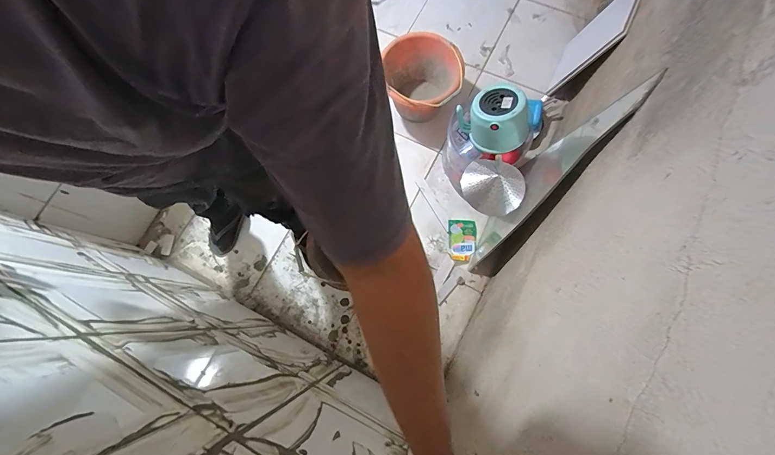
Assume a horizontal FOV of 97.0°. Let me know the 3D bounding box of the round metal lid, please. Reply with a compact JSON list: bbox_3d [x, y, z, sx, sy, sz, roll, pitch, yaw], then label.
[{"bbox_3d":[0.307,-0.118,0.993,0.163,0.096,0.186,-44,78,-9],"label":"round metal lid"}]

